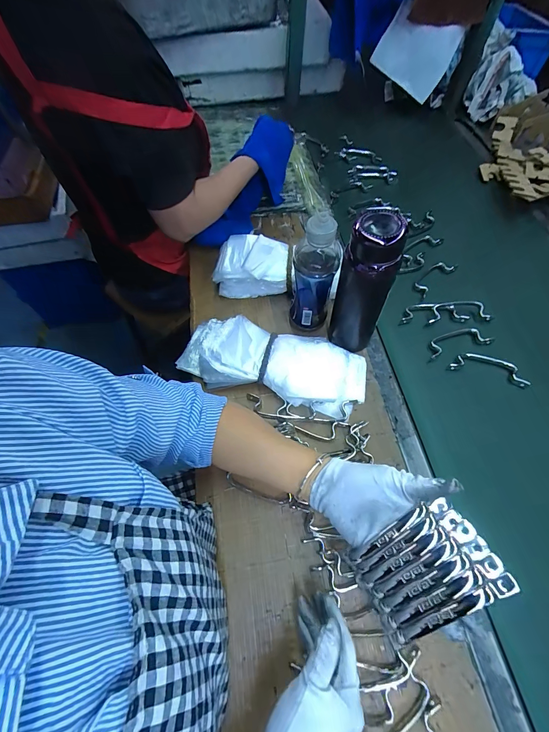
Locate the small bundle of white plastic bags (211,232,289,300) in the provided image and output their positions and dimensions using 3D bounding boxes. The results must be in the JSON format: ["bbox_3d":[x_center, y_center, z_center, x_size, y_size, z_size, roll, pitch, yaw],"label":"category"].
[{"bbox_3d":[-0.046,-0.202,0.624,0.142,0.078,0.099,2,60,1],"label":"small bundle of white plastic bags"}]

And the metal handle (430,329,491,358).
[{"bbox_3d":[0.332,-0.046,0.576,0.116,0.017,0.045,-13,61,-8],"label":"metal handle"}]

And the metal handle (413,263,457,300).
[{"bbox_3d":[0.334,-0.188,0.657,0.118,0.012,0.043,-36,67,-19],"label":"metal handle"}]

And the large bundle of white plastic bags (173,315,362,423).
[{"bbox_3d":[-0.005,-0.006,0.530,0.324,0.055,0.121,12,61,7],"label":"large bundle of white plastic bags"}]

